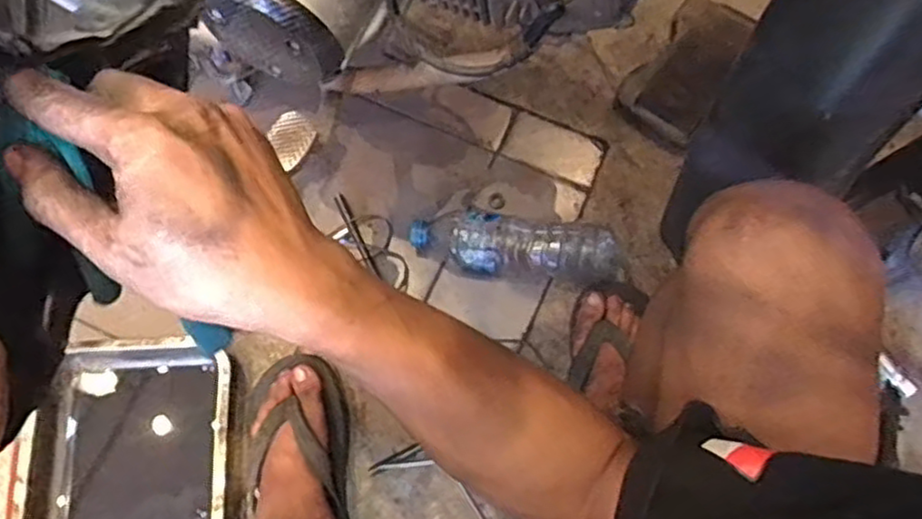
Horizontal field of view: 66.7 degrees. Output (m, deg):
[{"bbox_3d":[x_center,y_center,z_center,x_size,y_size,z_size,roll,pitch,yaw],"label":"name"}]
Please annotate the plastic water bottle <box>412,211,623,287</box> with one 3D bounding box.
[{"bbox_3d":[0.068,-0.019,0.812,0.250,0.056,0.081,10,75,3],"label":"plastic water bottle"}]

